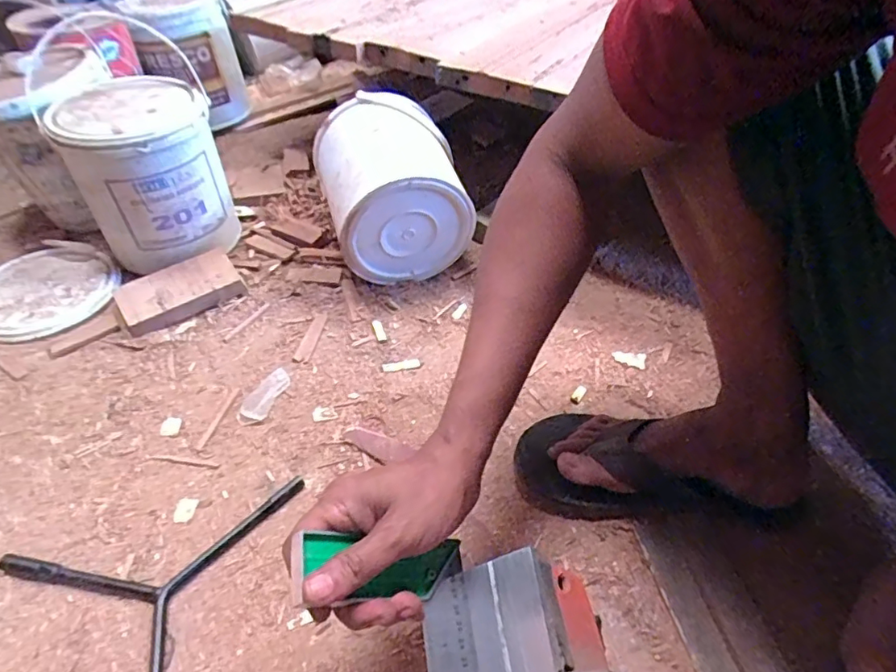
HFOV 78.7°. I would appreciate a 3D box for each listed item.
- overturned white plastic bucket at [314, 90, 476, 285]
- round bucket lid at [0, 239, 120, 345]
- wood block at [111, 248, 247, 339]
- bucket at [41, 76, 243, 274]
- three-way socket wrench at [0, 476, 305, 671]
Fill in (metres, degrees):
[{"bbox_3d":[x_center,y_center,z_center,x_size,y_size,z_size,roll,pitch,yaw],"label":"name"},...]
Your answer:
[{"bbox_3d":[-0.073,-0.190,0.728,0.173,0.189,0.184,-14,47,-14],"label":"overturned white plastic bucket"},{"bbox_3d":[-0.527,-0.061,0.707,0.178,0.018,0.170,1,46,-1],"label":"round bucket lid"},{"bbox_3d":[-0.340,-0.057,0.696,0.142,0.034,0.081,-28,52,-25],"label":"wood block"},{"bbox_3d":[-0.380,-0.200,0.711,0.161,0.202,0.147,1,46,-1],"label":"bucket"},{"bbox_3d":[-0.271,0.205,0.455,0.211,0.020,0.245,10,46,9],"label":"three-way socket wrench"}]

